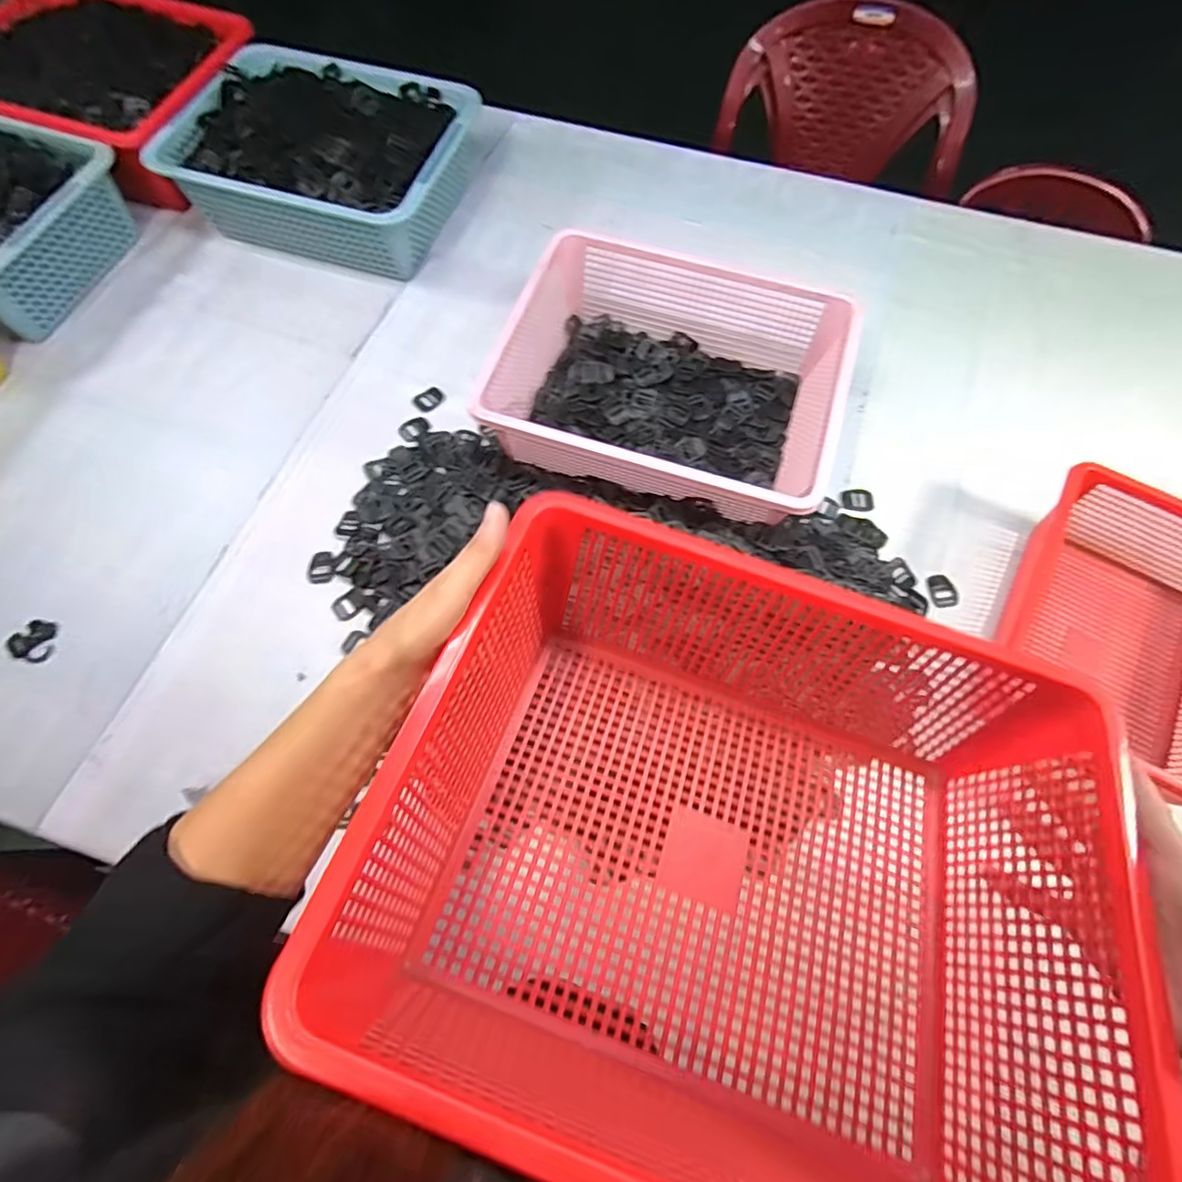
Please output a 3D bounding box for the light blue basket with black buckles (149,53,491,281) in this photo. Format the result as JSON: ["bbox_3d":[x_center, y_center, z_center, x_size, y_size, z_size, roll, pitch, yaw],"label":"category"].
[{"bbox_3d":[-0.392,-0.661,0.903,0.414,0.127,0.307,18,68,8],"label":"light blue basket with black buckles"}]

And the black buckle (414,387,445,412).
[{"bbox_3d":[-0.216,-0.258,0.794,0.026,0.006,0.042,39,72,15],"label":"black buckle"}]

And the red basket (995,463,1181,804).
[{"bbox_3d":[0.554,0.048,0.617,0.244,0.107,0.306,27,70,12],"label":"red basket"}]

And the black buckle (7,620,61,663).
[{"bbox_3d":[-0.619,0.055,0.659,0.048,0.006,0.046,10,68,4],"label":"black buckle"}]

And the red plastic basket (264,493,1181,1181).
[{"bbox_3d":[0.090,0.137,0.338,0.365,0.180,0.298,19,69,7],"label":"red plastic basket"}]

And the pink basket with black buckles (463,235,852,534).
[{"bbox_3d":[0.099,-0.255,0.728,0.378,0.133,0.316,15,68,7],"label":"pink basket with black buckles"}]

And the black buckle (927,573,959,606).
[{"bbox_3d":[0.407,-0.001,0.688,0.028,0.006,0.037,-12,68,-5],"label":"black buckle"}]

